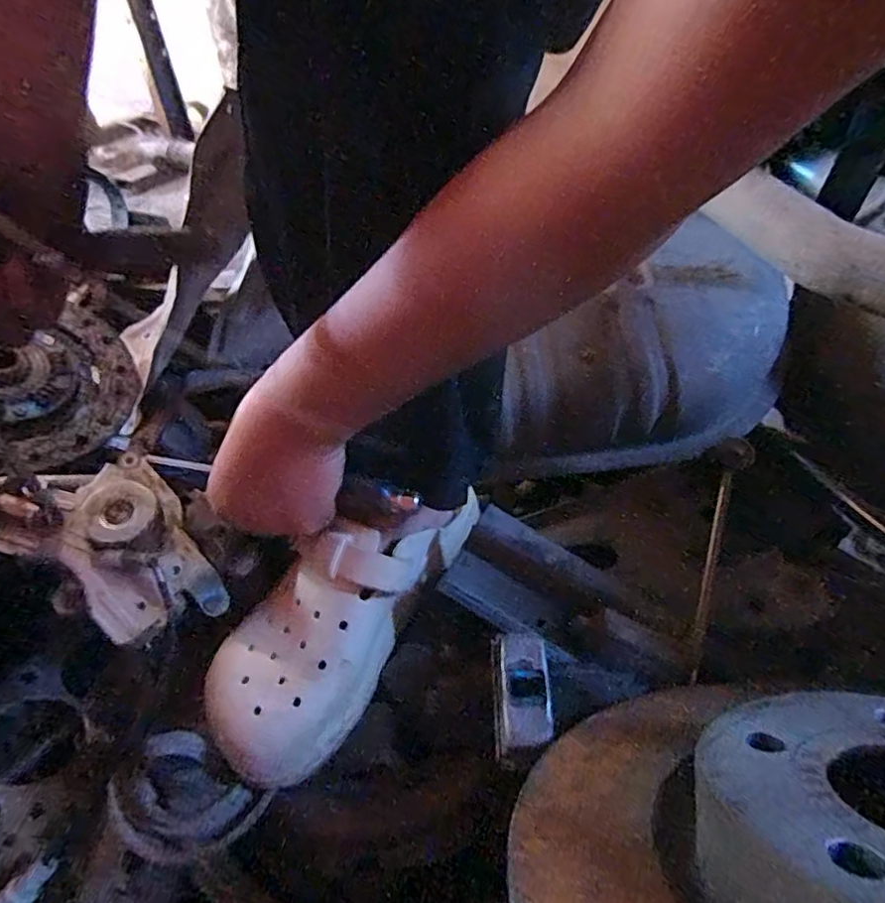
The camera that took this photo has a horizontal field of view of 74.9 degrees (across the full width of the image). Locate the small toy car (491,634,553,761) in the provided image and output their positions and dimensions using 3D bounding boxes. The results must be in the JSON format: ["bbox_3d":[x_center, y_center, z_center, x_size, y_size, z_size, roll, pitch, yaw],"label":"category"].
[{"bbox_3d":[0.045,0.142,0.339,0.031,0.029,0.064,0,43,3],"label":"small toy car"}]

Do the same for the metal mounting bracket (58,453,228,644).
[{"bbox_3d":[-0.206,0.058,0.384,0.080,0.033,0.129,-23,65,-32],"label":"metal mounting bracket"}]

